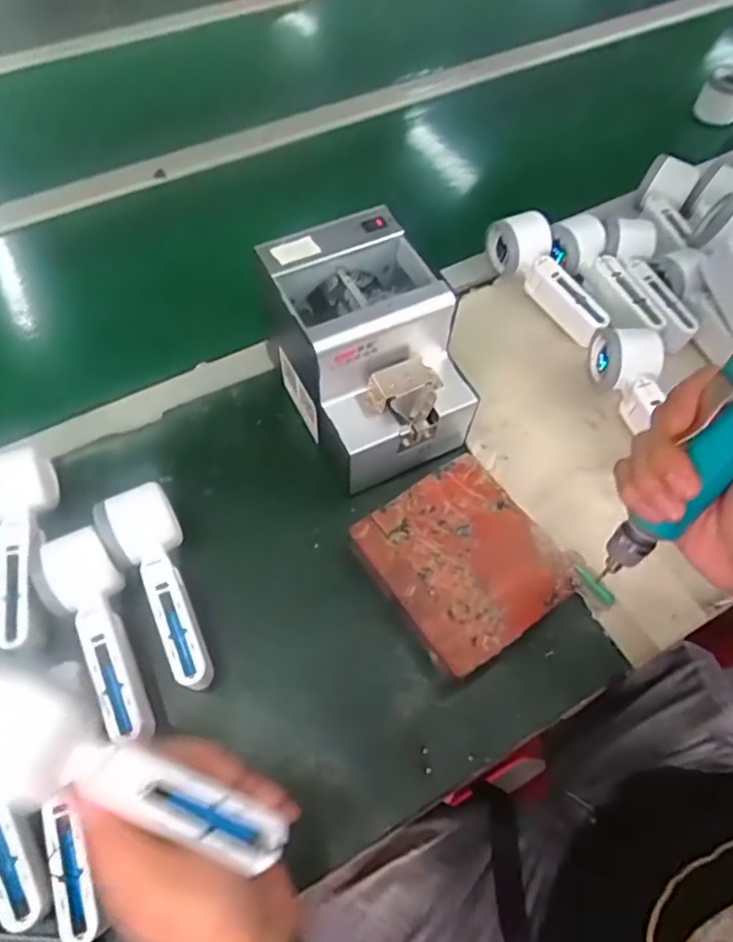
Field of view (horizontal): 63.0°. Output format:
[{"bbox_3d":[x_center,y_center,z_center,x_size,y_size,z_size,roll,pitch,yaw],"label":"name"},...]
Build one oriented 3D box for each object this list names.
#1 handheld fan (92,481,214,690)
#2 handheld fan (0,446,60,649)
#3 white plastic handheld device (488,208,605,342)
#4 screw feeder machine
[{"bbox_3d":[-0.155,0.089,0.472,0.056,0.055,0.159,-29,65,-16],"label":"handheld fan"},{"bbox_3d":[-0.270,0.056,0.473,0.053,0.046,0.164,-18,63,-11],"label":"handheld fan"},{"bbox_3d":[0.199,-0.214,0.643,0.050,0.056,0.166,-35,67,-19],"label":"white plastic handheld device"},{"bbox_3d":[0.002,-0.103,0.518,0.126,0.137,0.172,-23,64,-14],"label":"screw feeder machine"}]

